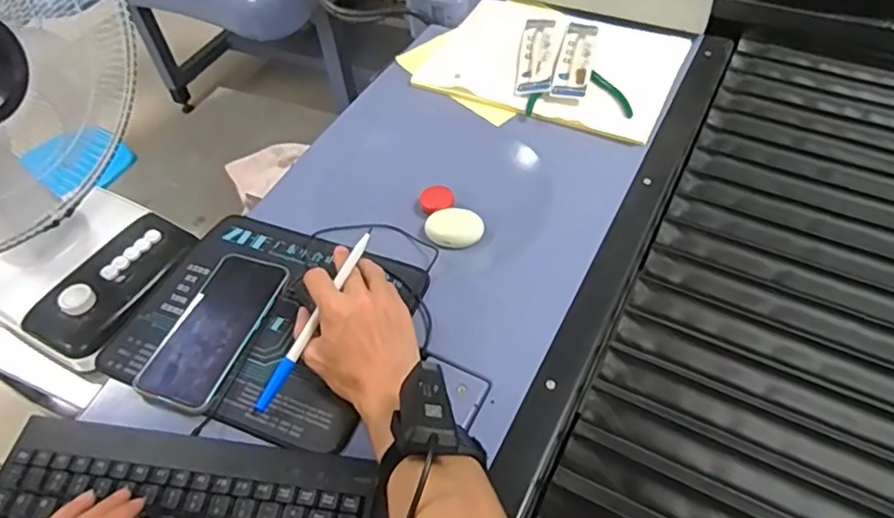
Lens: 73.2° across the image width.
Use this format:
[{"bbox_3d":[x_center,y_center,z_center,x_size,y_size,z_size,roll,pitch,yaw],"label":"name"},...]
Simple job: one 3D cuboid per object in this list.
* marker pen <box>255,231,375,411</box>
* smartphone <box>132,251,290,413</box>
[{"bbox_3d":[-0.112,0.051,0.516,0.014,0.008,0.178,27,80,23],"label":"marker pen"},{"bbox_3d":[-0.211,0.062,0.552,0.074,0.014,0.155,14,54,15],"label":"smartphone"}]

